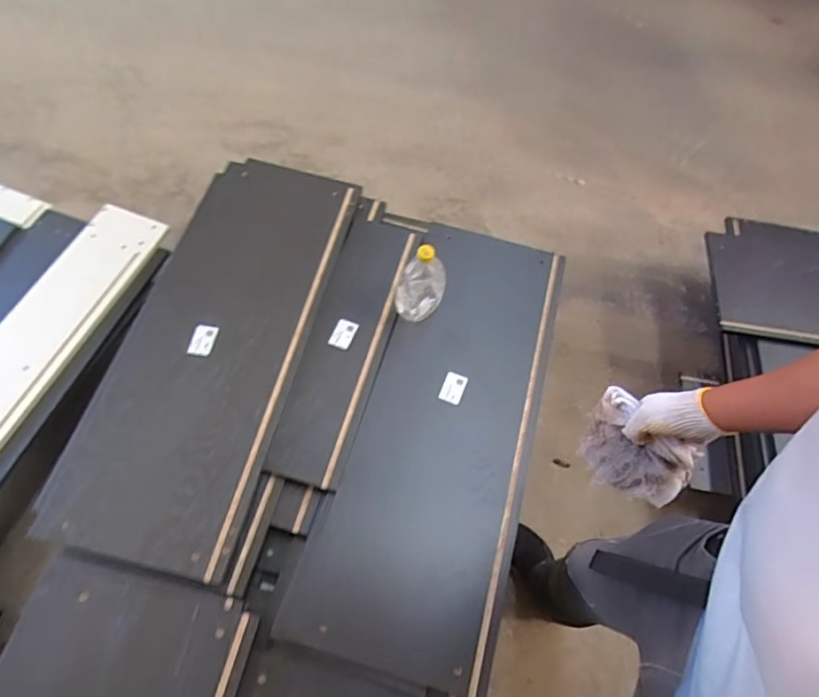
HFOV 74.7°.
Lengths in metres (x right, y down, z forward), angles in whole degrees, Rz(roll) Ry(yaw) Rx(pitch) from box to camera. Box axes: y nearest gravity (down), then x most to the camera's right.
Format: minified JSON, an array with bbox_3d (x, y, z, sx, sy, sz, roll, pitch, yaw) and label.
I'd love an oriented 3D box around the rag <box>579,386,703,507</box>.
[{"bbox_3d":[0.314,0.147,0.756,0.087,0.095,0.159,-38,69,-22],"label":"rag"}]

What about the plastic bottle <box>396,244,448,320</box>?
[{"bbox_3d":[0.024,-0.124,1.060,0.097,0.204,0.059,5,60,-1],"label":"plastic bottle"}]

